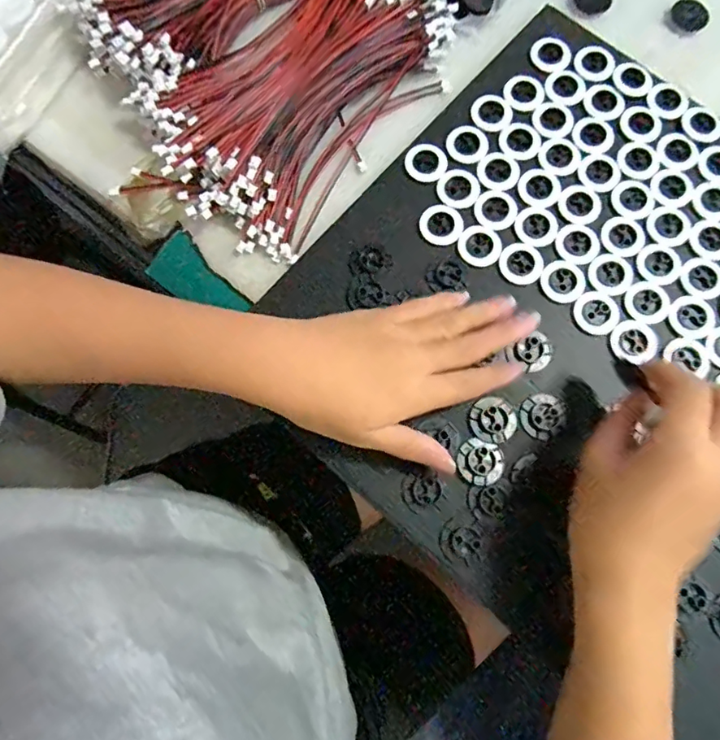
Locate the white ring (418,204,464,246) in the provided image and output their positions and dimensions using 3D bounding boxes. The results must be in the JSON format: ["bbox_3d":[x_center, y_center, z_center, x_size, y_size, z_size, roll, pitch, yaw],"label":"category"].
[{"bbox_3d":[0.054,-0.096,0.336,0.029,0.004,0.028,0,77,0],"label":"white ring"}]

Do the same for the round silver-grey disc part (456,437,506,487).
[{"bbox_3d":[0.072,0.054,0.302,0.026,0.004,0.027,-38,80,-9],"label":"round silver-grey disc part"}]

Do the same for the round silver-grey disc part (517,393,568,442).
[{"bbox_3d":[0.111,0.028,0.309,0.029,0.004,0.027,0,77,0],"label":"round silver-grey disc part"}]

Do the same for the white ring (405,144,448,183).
[{"bbox_3d":[0.045,-0.140,0.346,0.028,0.004,0.027,0,77,0],"label":"white ring"}]

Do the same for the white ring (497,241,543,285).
[{"bbox_3d":[0.105,-0.070,0.331,0.027,0.004,0.028,0,77,0],"label":"white ring"}]

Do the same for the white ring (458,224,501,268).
[{"bbox_3d":[0.078,-0.081,0.335,0.027,0.005,0.028,0,77,0],"label":"white ring"}]

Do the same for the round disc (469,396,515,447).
[{"bbox_3d":[0.081,0.030,0.309,0.028,0.004,0.027,0,77,0],"label":"round disc"}]

